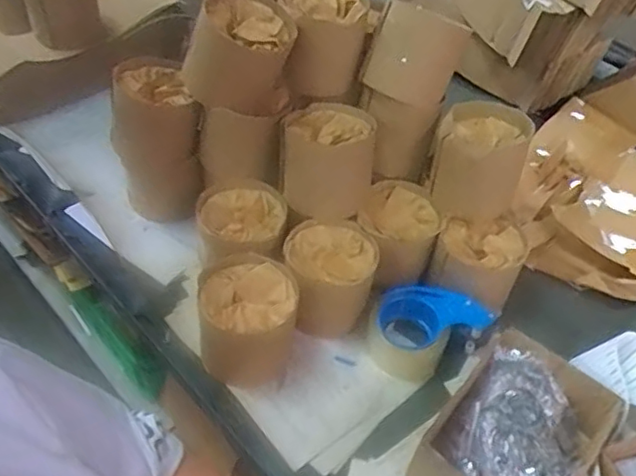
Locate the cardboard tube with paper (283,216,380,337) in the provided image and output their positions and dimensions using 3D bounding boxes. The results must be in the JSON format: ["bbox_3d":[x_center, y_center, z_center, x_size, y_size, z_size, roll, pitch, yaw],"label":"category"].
[{"bbox_3d":[0.015,0.054,0.811,0.120,0.100,0.118,-3,48,-9],"label":"cardboard tube with paper"}]

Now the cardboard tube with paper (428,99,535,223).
[{"bbox_3d":[0.223,-0.108,0.852,0.120,0.133,0.135,15,48,8],"label":"cardboard tube with paper"}]

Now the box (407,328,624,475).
[{"bbox_3d":[0.220,0.233,0.676,0.152,0.091,0.209,32,52,22],"label":"box"}]

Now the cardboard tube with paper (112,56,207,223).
[{"bbox_3d":[-0.246,-0.136,0.922,0.117,0.242,0.110,-13,50,-17],"label":"cardboard tube with paper"}]

